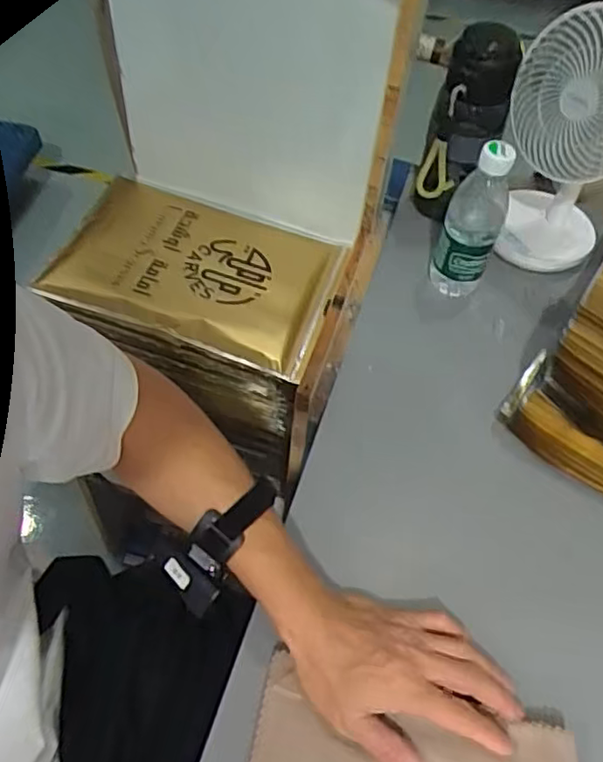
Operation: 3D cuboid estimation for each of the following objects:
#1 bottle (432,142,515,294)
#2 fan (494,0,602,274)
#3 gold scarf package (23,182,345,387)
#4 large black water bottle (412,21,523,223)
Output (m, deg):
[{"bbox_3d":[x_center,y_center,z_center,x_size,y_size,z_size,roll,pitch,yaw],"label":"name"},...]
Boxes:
[{"bbox_3d":[0.185,-0.174,0.671,0.060,0.173,0.071,21,55,10],"label":"bottle"},{"bbox_3d":[0.287,-0.256,0.670,0.144,0.252,0.120,20,55,10],"label":"fan"},{"bbox_3d":[-0.128,-0.146,0.802,0.332,0.026,0.232,18,59,5],"label":"gold scarf package"},{"bbox_3d":[0.184,-0.280,0.715,0.081,0.210,0.067,-6,54,-9],"label":"large black water bottle"}]

